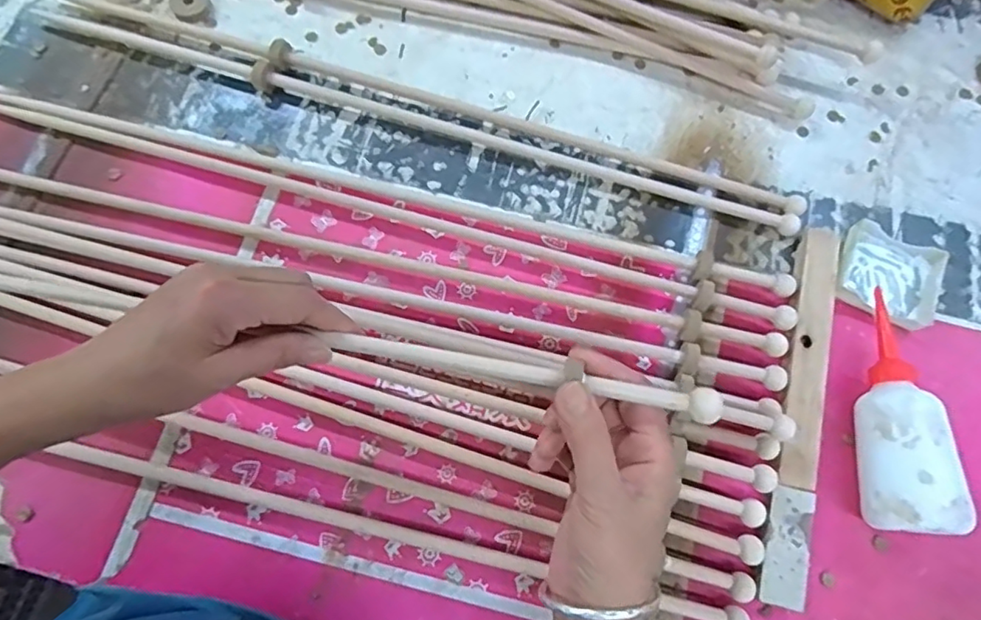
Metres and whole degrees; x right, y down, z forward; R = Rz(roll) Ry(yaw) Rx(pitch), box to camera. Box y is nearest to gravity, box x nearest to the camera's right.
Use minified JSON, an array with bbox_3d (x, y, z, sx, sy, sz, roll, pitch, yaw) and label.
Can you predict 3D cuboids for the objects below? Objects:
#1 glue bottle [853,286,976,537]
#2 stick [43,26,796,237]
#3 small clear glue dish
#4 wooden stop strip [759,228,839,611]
[{"bbox_3d":[0.296,0.071,0.422,0.054,0.060,0.180,3,73,-2],"label":"glue bottle"},{"bbox_3d":[-0.066,-0.172,0.505,0.685,0.017,0.023,17,73,3],"label":"stick"},{"bbox_3d":[0.332,-0.028,0.473,0.082,0.017,0.080,25,73,5],"label":"small clear glue dish"},{"bbox_3d":[0.241,0.071,0.436,0.032,0.023,0.288,15,73,2],"label":"wooden stop strip"}]

